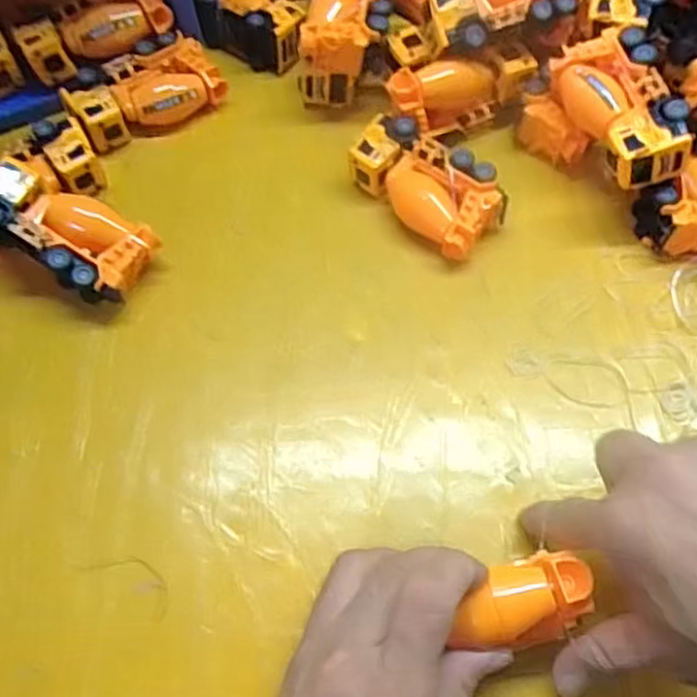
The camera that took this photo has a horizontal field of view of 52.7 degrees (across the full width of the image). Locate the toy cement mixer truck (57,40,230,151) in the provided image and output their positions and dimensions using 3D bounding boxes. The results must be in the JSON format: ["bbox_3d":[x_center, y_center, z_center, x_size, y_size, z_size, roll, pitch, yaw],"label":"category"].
[{"bbox_3d":[-0.143,-0.180,0.502,0.104,0.037,0.049,-28,65,-12],"label":"toy cement mixer truck"}]

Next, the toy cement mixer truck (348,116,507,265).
[{"bbox_3d":[0.049,-0.105,0.456,0.055,0.039,0.105,-41,68,-17],"label":"toy cement mixer truck"}]

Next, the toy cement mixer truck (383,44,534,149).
[{"bbox_3d":[0.078,-0.171,0.477,0.099,0.049,0.034,-24,64,-10],"label":"toy cement mixer truck"}]

